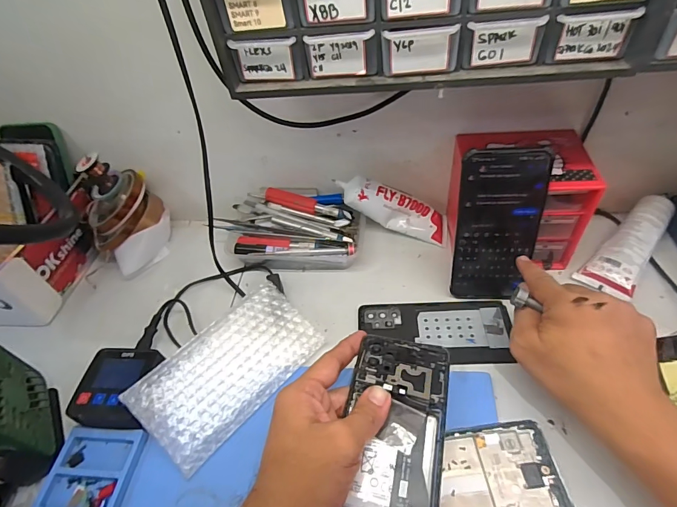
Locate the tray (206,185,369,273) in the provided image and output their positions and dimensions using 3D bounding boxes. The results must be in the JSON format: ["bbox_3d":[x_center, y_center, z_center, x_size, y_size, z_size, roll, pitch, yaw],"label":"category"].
[{"bbox_3d":[-0.062,-0.033,0.505,0.187,0.052,0.115,3,48,12],"label":"tray"}]

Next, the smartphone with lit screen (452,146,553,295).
[{"bbox_3d":[0.154,-0.022,0.387,0.076,0.159,0.009,4,33,10],"label":"smartphone with lit screen"}]

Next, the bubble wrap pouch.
[{"bbox_3d":[-0.102,0.109,0.378,0.092,0.013,0.168,45,61,9],"label":"bubble wrap pouch"}]

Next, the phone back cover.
[{"bbox_3d":[0.099,0.080,0.412,0.152,0.007,0.073,0,48,8],"label":"phone back cover"}]

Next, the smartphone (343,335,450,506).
[{"bbox_3d":[0.039,0.129,0.280,0.070,0.015,0.157,6,49,12],"label":"smartphone"}]

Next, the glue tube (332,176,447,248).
[{"bbox_3d":[0.067,-0.051,0.486,0.145,0.042,0.031,24,46,-15],"label":"glue tube"}]

